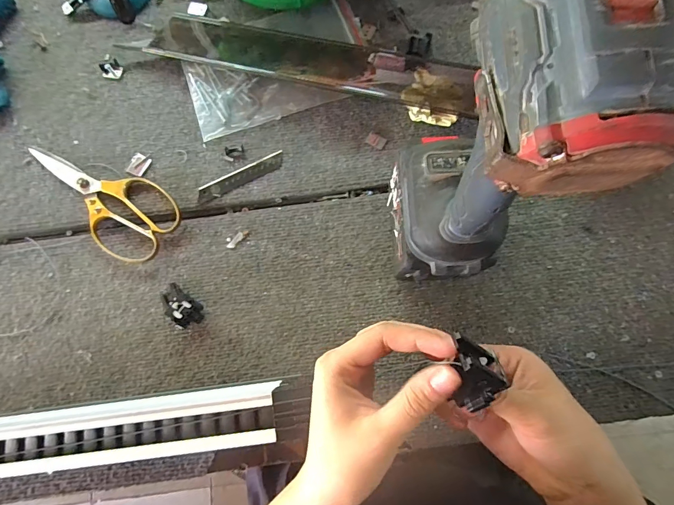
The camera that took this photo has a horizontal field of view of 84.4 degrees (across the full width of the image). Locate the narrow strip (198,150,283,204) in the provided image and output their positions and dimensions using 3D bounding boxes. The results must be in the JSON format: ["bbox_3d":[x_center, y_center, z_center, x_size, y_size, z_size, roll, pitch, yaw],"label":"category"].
[{"bbox_3d":[-0.106,-0.083,0.410,0.102,0.004,0.020,-28,79,-5],"label":"narrow strip"}]

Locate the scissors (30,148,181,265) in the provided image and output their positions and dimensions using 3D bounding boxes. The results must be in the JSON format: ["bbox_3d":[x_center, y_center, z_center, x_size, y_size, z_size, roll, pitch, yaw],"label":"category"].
[{"bbox_3d":[-0.259,-0.066,0.405,0.185,0.011,0.086,36,81,8],"label":"scissors"}]

